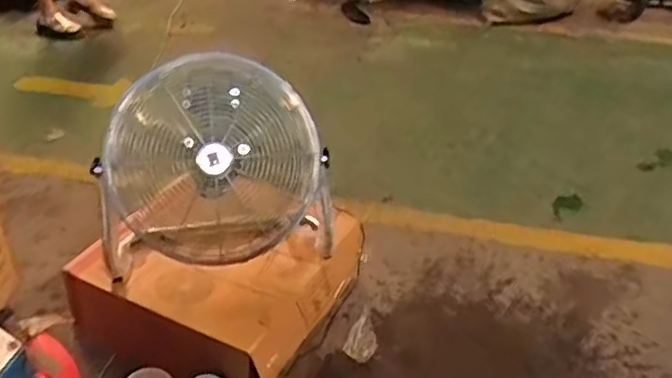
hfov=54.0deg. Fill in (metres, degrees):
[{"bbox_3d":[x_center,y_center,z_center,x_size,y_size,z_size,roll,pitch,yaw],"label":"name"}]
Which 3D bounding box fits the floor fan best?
[{"bbox_3d":[-0.295,-0.063,1.599,0.545,0.457,0.227,-6,36,-11],"label":"floor fan"}]

